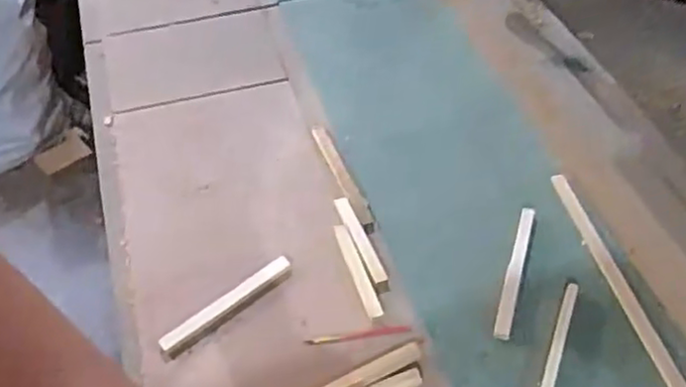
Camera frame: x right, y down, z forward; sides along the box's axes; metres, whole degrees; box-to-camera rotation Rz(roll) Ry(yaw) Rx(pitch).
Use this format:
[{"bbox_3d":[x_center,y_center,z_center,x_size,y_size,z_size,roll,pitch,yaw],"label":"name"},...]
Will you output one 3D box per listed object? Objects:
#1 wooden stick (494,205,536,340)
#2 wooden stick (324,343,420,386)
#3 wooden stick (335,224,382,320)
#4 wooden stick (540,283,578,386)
[{"bbox_3d":[0.159,0.071,0.629,0.015,0.015,0.137,15,52,12],"label":"wooden stick"},{"bbox_3d":[0.018,0.153,0.570,0.111,0.010,0.018,-24,55,-18],"label":"wooden stick"},{"bbox_3d":[0.013,0.071,0.635,0.013,0.006,0.104,-15,52,-12],"label":"wooden stick"},{"bbox_3d":[0.185,0.125,0.585,0.012,0.007,0.114,19,53,14],"label":"wooden stick"}]

